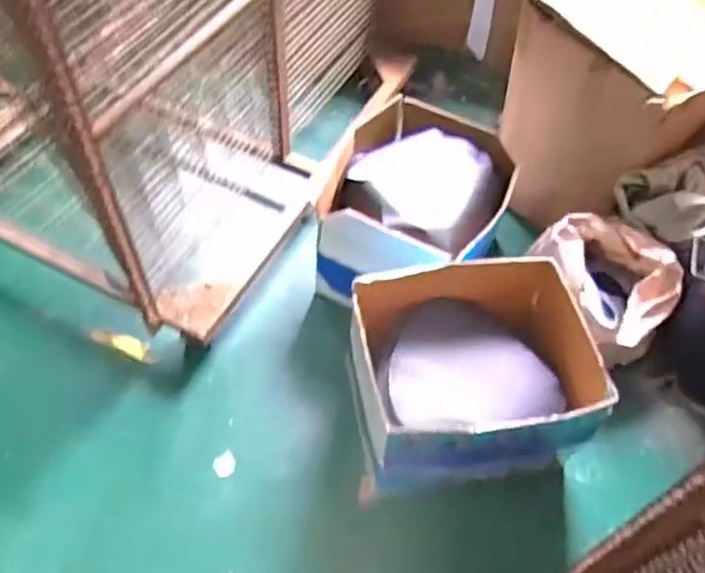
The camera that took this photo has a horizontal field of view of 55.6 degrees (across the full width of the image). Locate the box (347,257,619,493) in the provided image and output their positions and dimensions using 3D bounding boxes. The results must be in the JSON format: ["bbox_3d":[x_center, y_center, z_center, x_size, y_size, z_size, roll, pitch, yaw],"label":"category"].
[{"bbox_3d":[0.243,0.172,1.378,0.460,0.236,0.376,-9,56,-10],"label":"box"}]

